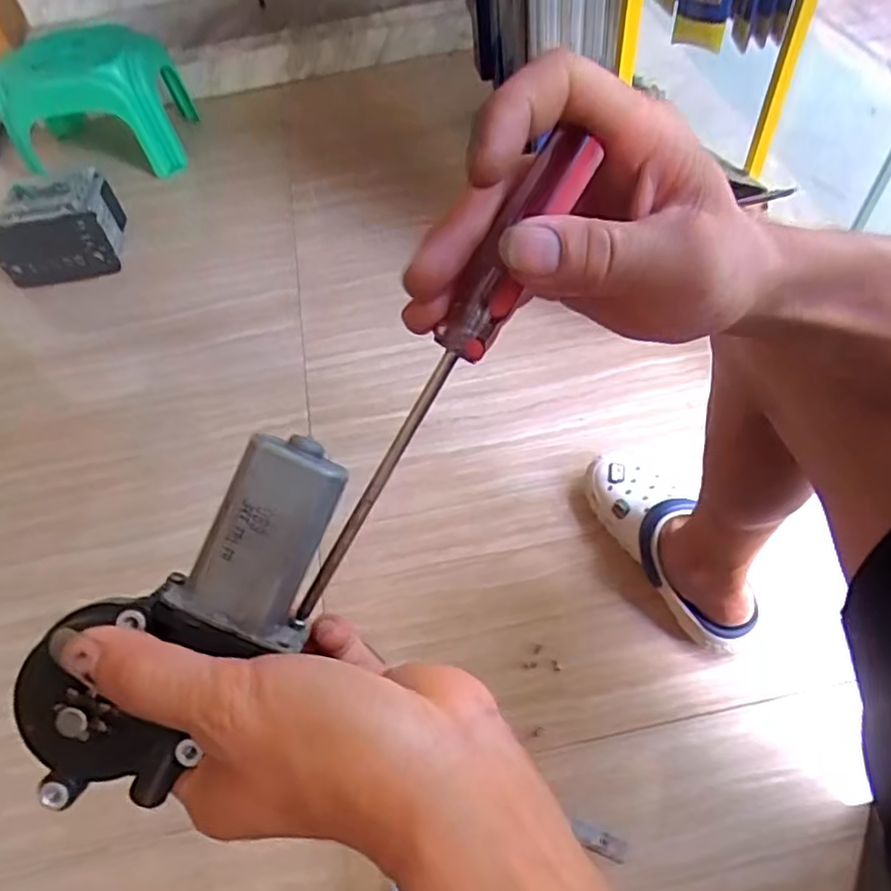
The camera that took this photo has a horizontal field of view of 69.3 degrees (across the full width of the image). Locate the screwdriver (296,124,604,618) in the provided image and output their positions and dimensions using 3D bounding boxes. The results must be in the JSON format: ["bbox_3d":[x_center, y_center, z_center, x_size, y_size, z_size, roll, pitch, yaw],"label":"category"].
[{"bbox_3d":[-0.005,-0.022,0.233,0.025,0.022,0.192,33,97,24],"label":"screwdriver"}]

